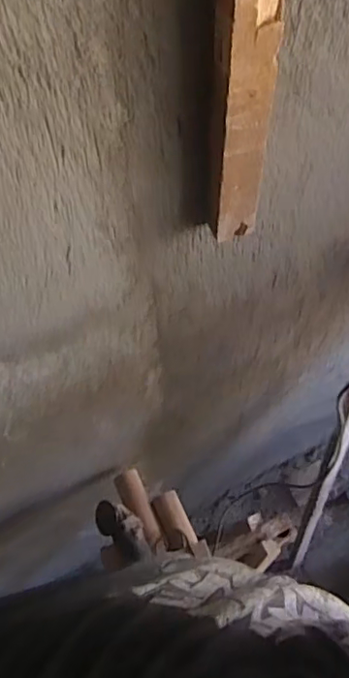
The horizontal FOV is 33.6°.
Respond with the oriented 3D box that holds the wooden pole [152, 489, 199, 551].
[{"bbox_3d":[-0.003,0.471,1.515,0.074,0.058,0.189,-19,42,-8],"label":"wooden pole"}]

